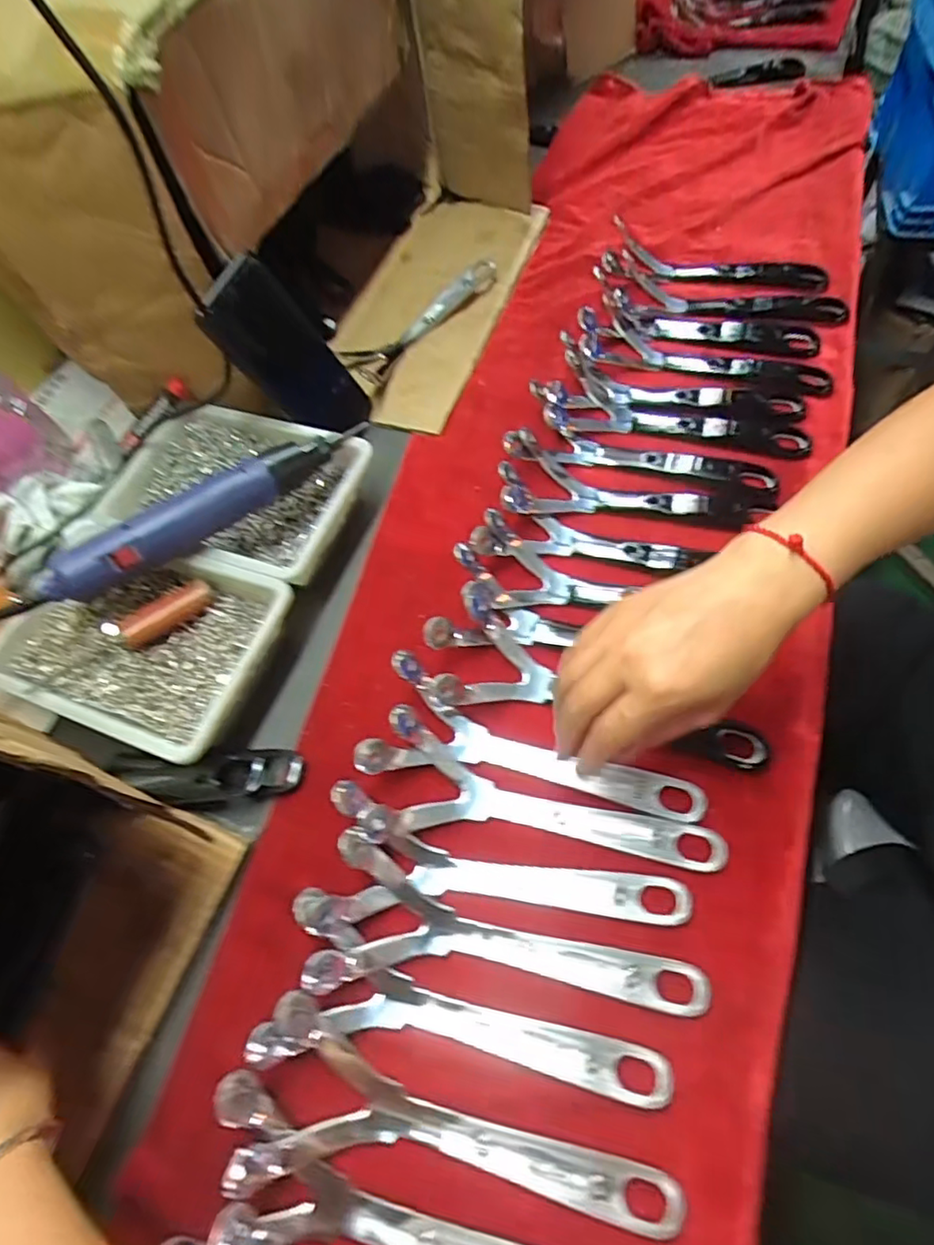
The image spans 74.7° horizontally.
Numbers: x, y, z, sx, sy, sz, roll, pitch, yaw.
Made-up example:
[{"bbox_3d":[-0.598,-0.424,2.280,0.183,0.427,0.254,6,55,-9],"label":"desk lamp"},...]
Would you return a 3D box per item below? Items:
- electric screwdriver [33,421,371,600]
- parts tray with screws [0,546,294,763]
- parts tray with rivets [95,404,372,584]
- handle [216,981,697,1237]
[{"bbox_3d":[-0.194,-0.091,0.469,0.257,0.036,0.034,-36,64,-12],"label":"electric screwdriver"},{"bbox_3d":[-0.250,0.006,0.462,0.199,0.036,0.147,17,65,16],"label":"parts tray with screws"},{"bbox_3d":[-0.201,-0.116,0.526,0.210,0.038,0.145,18,66,16],"label":"parts tray with rivets"},{"bbox_3d":[-0.002,0.266,0.319,0.220,0.030,0.082,7,63,11],"label":"handle"}]

